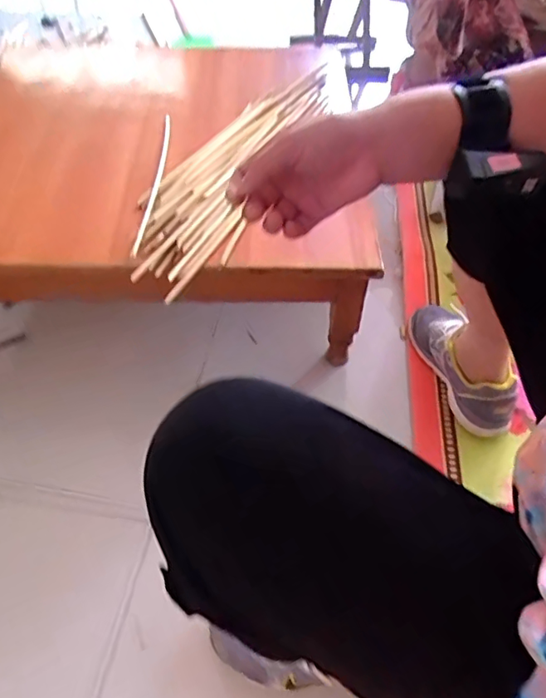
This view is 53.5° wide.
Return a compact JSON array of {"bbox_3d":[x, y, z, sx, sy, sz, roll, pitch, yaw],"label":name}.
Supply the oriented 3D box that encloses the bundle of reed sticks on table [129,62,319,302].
[{"bbox_3d":[-0.087,-0.317,0.868,0.218,0.034,0.608,16,53,15],"label":"bundle of reed sticks on table"}]

